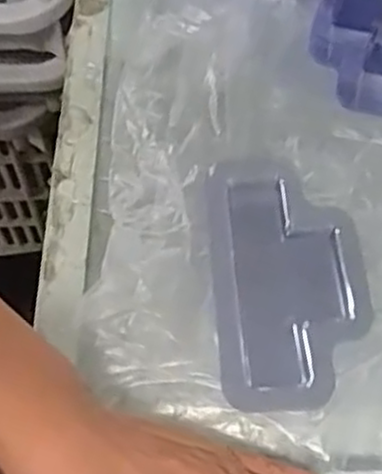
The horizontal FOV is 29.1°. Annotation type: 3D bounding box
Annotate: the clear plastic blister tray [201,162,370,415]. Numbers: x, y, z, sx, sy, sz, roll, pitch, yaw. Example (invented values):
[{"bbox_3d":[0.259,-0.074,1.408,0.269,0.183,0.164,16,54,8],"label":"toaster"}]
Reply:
[{"bbox_3d":[0.051,0.020,0.381,0.079,0.008,0.141,-3,59,-1],"label":"clear plastic blister tray"}]

